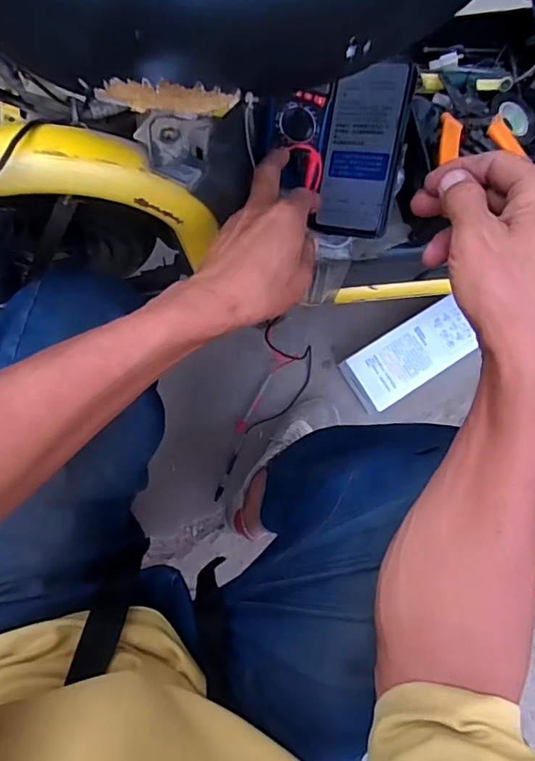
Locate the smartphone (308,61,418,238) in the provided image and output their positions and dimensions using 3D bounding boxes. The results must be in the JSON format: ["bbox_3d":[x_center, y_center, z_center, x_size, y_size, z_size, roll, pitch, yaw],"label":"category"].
[{"bbox_3d":[0.096,-0.229,0.513,0.077,0.009,0.157,15,105,25],"label":"smartphone"}]

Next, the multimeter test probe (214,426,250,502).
[{"bbox_3d":[-0.061,0.143,0.872,0.010,0.017,0.132,25,80,-4],"label":"multimeter test probe"}]

